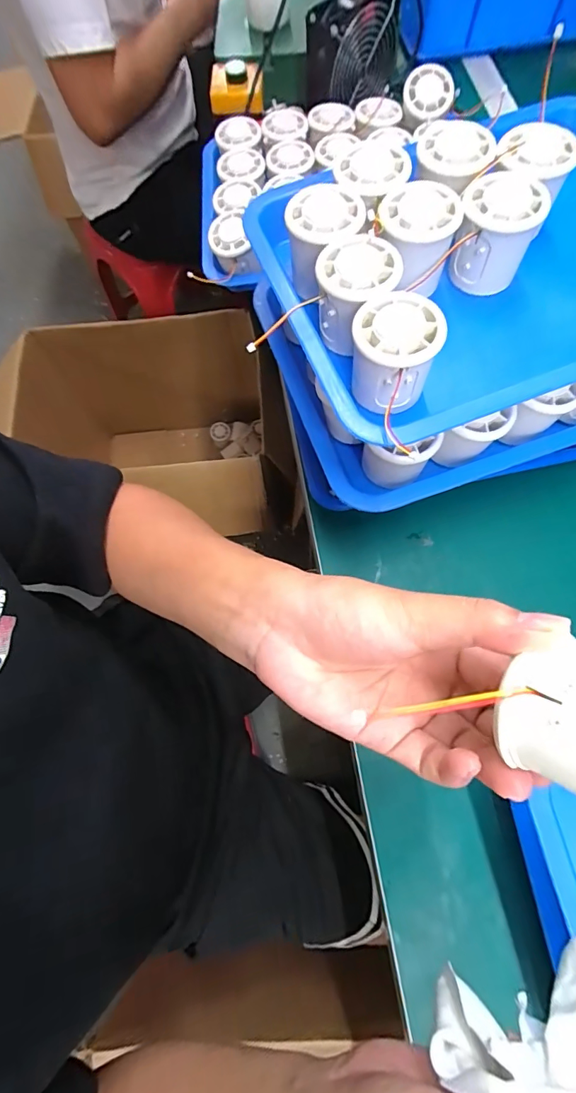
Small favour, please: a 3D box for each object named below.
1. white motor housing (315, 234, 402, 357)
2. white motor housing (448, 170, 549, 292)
[{"bbox_3d":[0.048,-0.180,0.313,0.053,0.057,0.056,15,73,7],"label":"white motor housing"},{"bbox_3d":[0.154,-0.234,0.326,0.054,0.056,0.059,15,73,7],"label":"white motor housing"}]

